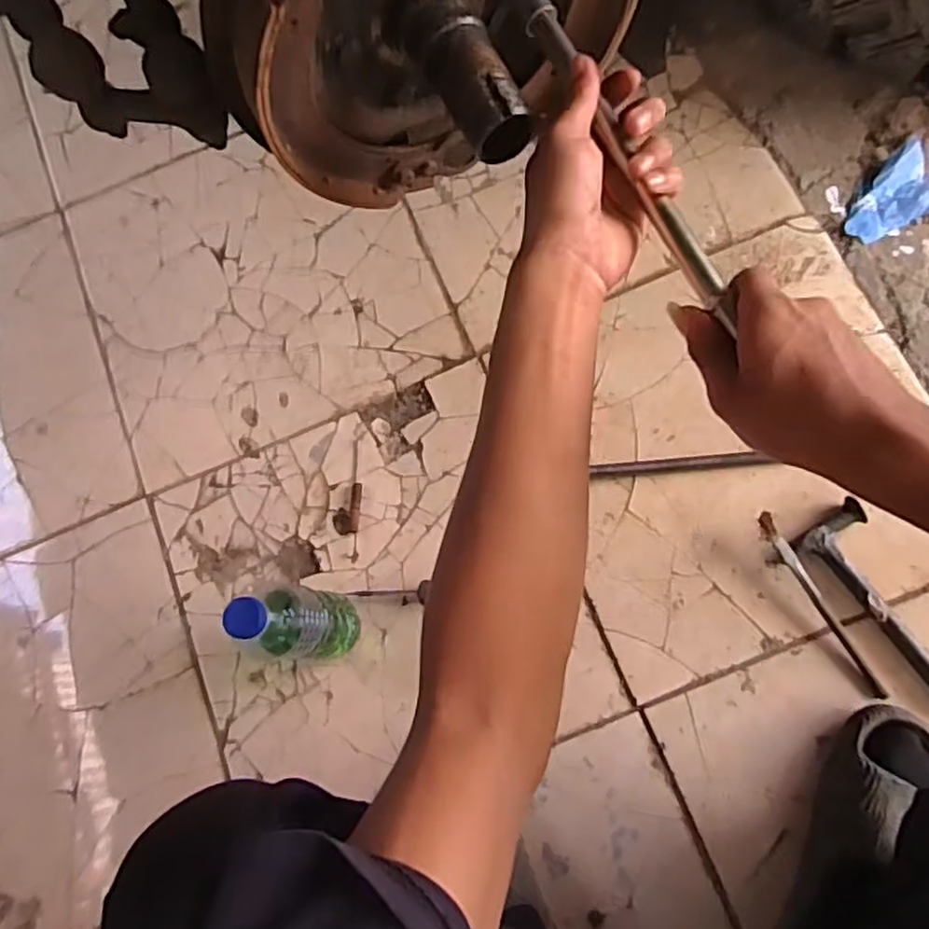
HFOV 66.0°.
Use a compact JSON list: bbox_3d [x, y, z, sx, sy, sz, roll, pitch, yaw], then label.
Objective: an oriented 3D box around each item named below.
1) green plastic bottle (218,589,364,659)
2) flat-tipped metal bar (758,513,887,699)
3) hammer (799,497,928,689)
[{"bbox_3d":[-0.141,0.144,0.637,0.068,0.226,0.061,-13,77,3],"label":"green plastic bottle"},{"bbox_3d":[0.335,0.132,0.678,0.016,0.020,0.193,-28,79,-6],"label":"flat-tipped metal bar"},{"bbox_3d":[0.408,0.133,0.671,0.061,0.027,0.205,-38,77,-4],"label":"hammer"}]

